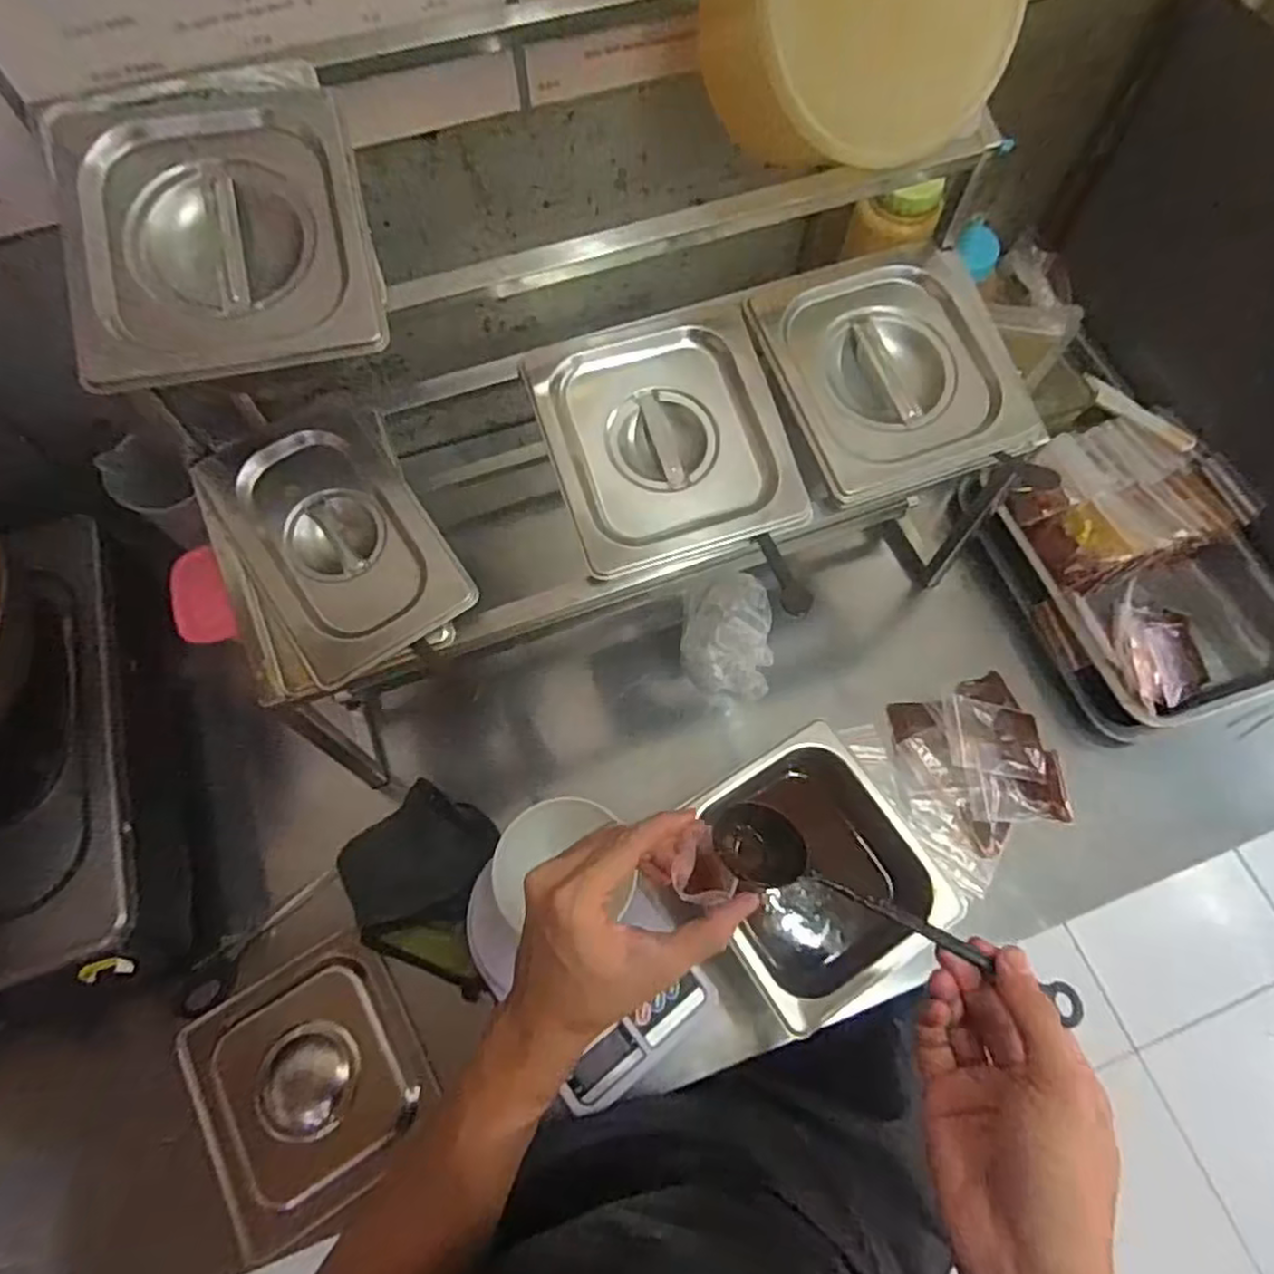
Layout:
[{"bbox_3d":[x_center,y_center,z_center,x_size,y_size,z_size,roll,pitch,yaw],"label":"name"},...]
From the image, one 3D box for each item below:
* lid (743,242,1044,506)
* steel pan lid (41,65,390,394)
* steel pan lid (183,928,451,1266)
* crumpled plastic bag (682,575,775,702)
[{"bbox_3d":[0.188,-0.198,0.527,0.169,0.030,0.173,-19,80,-6],"label":"lid"},{"bbox_3d":[-0.240,-0.238,0.412,0.162,0.025,0.194,-13,82,-8],"label":"steel pan lid"},{"bbox_3d":[-0.251,0.342,0.563,0.165,0.025,0.173,-29,70,-12],"label":"steel pan lid"},{"bbox_3d":[0.084,0.001,0.678,0.080,0.044,0.105,5,67,2],"label":"crumpled plastic bag"}]

